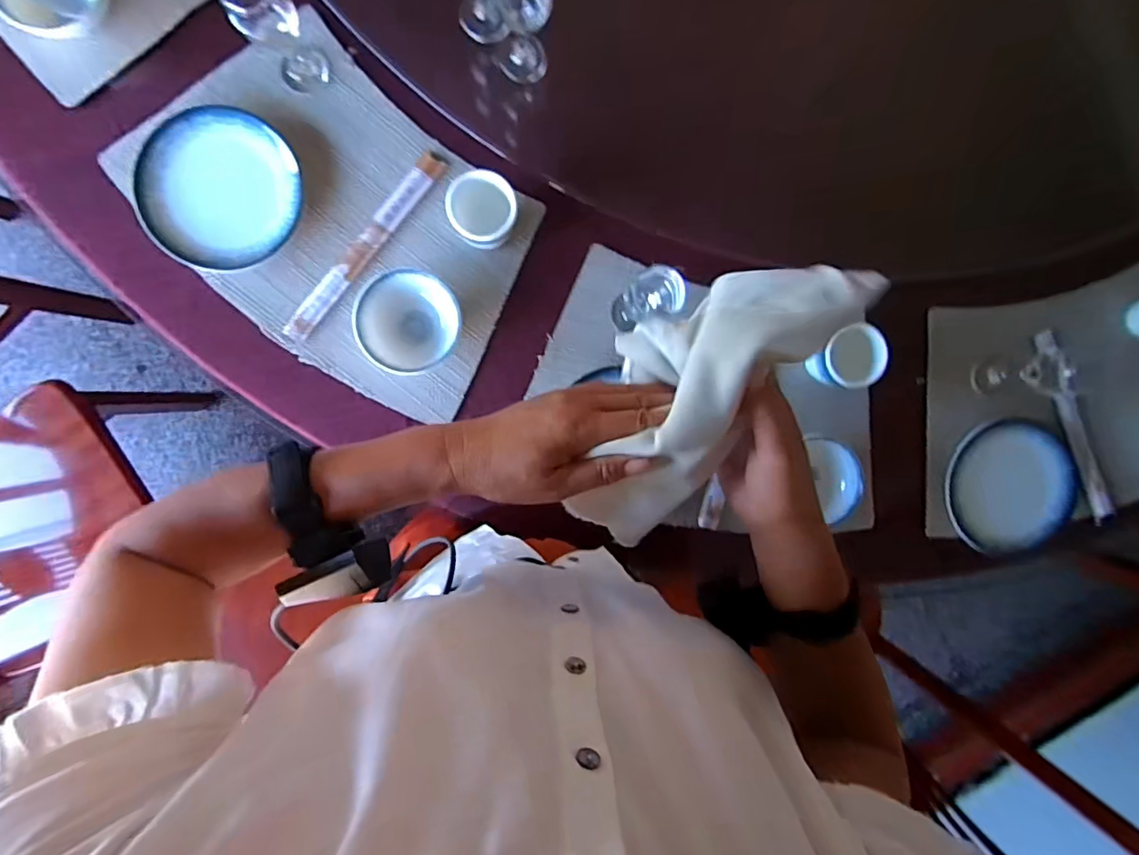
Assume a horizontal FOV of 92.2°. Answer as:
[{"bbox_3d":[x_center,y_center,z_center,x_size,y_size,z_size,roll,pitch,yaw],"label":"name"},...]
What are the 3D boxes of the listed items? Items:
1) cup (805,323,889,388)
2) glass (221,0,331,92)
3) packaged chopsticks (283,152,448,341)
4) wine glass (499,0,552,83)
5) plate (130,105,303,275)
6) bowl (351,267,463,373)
[{"bbox_3d":[0.318,-0.081,0.640,0.071,0.070,0.068,0,92,-5],"label":"cup"},{"bbox_3d":[-0.302,-0.408,0.564,0.060,0.122,0.059,-37,95,-3],"label":"glass"},{"bbox_3d":[-0.236,-0.211,0.637,0.029,0.012,0.265,39,88,-5],"label":"packaged chopsticks"},{"bbox_3d":[-0.048,-0.428,0.562,0.053,0.164,0.061,-2,92,-5],"label":"wine glass"},{"bbox_3d":[-0.392,-0.268,0.613,0.171,0.015,0.171,0,92,-5],"label":"plate"},{"bbox_3d":[-0.183,-0.120,0.627,0.112,0.048,0.109,0,92,-5],"label":"bowl"}]

